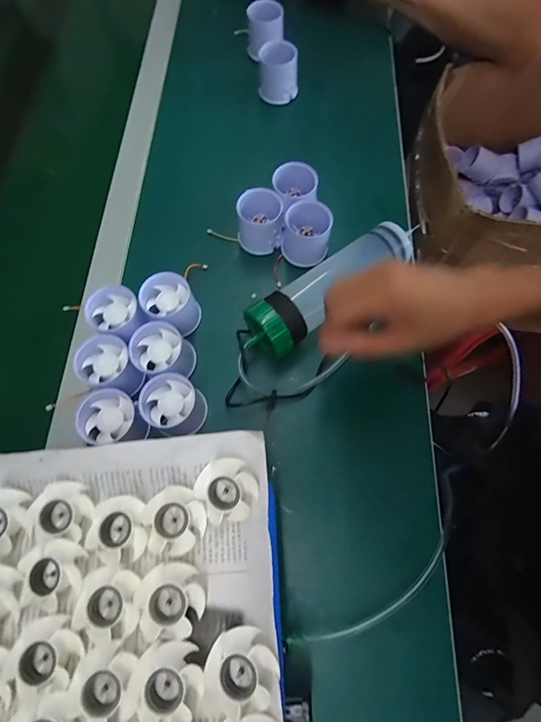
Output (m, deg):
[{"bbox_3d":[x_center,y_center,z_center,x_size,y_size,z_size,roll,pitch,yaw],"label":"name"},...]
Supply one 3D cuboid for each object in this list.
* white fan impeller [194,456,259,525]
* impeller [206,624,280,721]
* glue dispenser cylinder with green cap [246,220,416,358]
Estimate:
[{"bbox_3d":[-0.031,0.091,0.257,0.039,0.010,0.043,-31,71,-8],"label":"white fan impeller"},{"bbox_3d":[-0.018,0.192,0.223,0.043,0.015,0.044,-1,70,3],"label":"impeller"},{"bbox_3d":[0.068,-0.079,0.390,0.214,0.058,0.061,-35,72,-10],"label":"glue dispenser cylinder with green cap"}]

